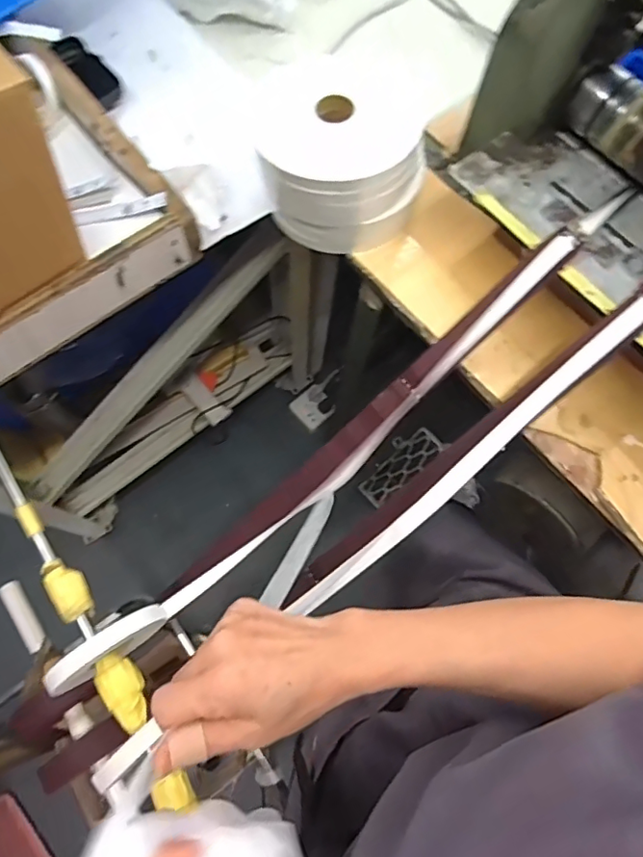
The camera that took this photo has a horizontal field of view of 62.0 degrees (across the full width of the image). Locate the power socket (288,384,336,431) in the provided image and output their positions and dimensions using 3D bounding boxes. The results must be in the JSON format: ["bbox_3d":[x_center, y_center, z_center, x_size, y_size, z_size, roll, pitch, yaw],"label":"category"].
[{"bbox_3d":[-0.022,-0.052,1.349,0.094,0.030,0.093,-33,100,7],"label":"power socket"}]

